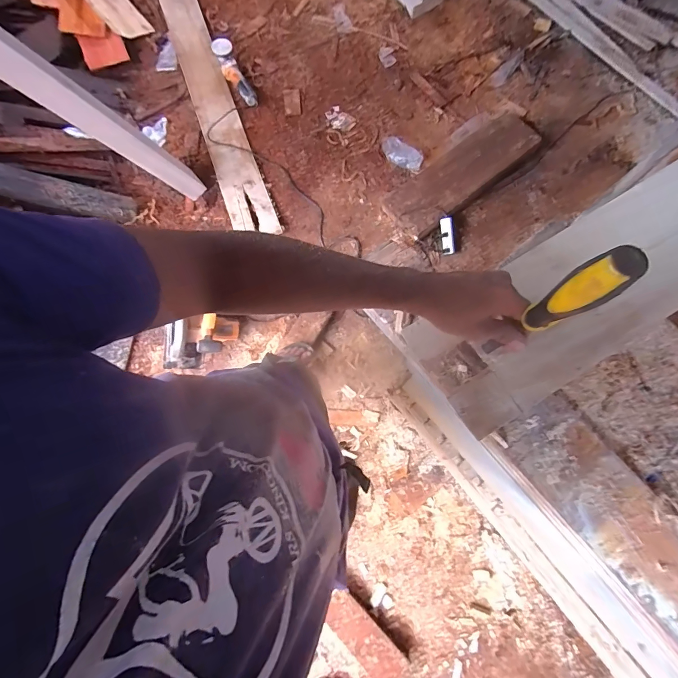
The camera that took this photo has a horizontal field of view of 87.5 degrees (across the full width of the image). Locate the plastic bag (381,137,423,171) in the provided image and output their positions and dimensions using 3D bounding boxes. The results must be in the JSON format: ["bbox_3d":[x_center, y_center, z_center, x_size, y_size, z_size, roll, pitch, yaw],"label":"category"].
[{"bbox_3d":[0.275,-0.808,1.538,0.200,0.031,0.104,39,80,10],"label":"plastic bag"}]

